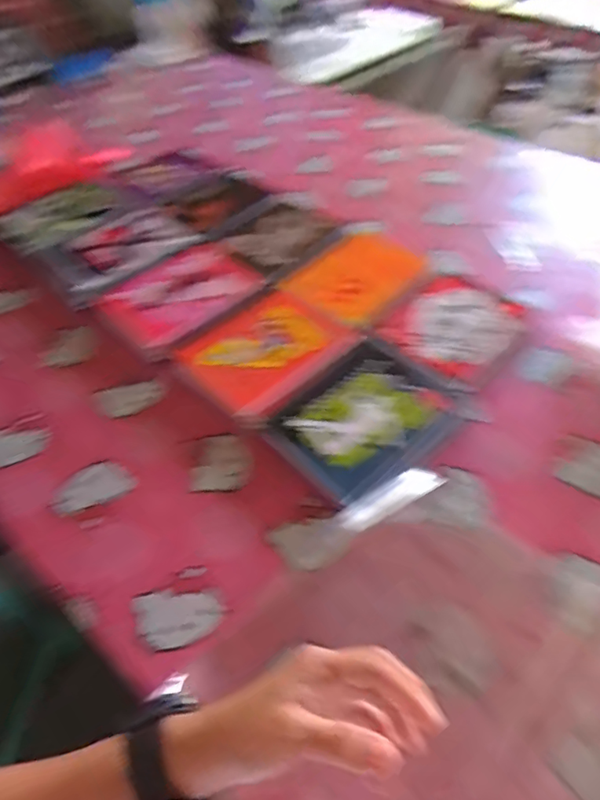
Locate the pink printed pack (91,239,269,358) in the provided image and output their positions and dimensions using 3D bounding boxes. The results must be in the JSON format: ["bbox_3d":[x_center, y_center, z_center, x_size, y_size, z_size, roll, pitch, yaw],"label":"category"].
[{"bbox_3d":[-0.172,-0.168,0.831,0.178,0.030,0.238,35,59,27],"label":"pink printed pack"}]

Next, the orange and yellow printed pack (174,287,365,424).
[{"bbox_3d":[-0.048,-0.068,0.733,0.199,0.032,0.171,-35,57,-24],"label":"orange and yellow printed pack"}]

